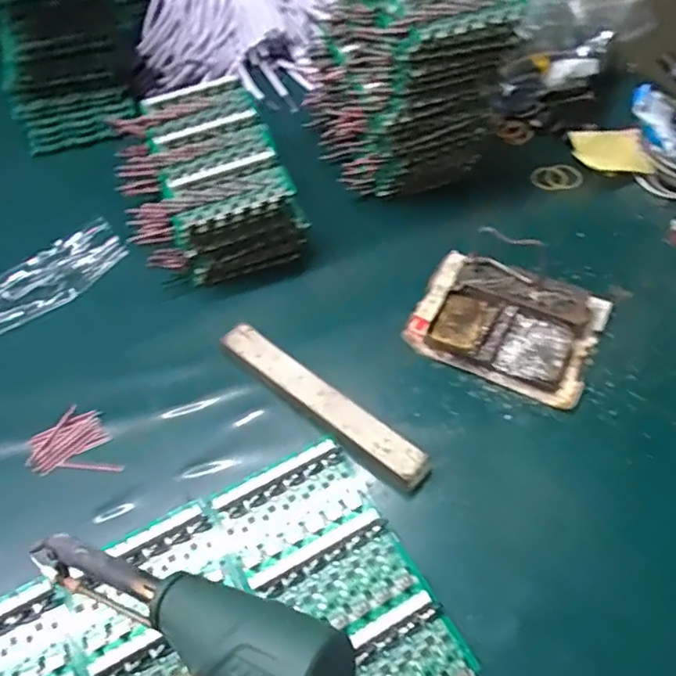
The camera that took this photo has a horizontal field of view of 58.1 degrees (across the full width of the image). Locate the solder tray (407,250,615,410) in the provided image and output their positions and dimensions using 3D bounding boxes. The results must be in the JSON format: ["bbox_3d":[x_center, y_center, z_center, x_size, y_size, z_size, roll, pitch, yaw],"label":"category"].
[{"bbox_3d":[0.142,-0.016,0.515,0.149,0.025,0.112,22,59,17],"label":"solder tray"}]

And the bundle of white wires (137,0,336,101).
[{"bbox_3d":[-0.132,-0.423,0.735,0.214,0.130,0.296,-4,55,0],"label":"bundle of white wires"}]

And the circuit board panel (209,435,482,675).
[{"bbox_3d":[-0.002,0.161,0.406,0.098,0.010,0.185,-27,58,-15],"label":"circuit board panel"}]

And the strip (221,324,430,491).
[{"bbox_3d":[-0.016,0.046,0.480,0.200,0.017,0.029,35,64,24],"label":"strip"}]

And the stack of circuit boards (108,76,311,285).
[{"bbox_3d":[-0.136,-0.157,0.604,0.153,0.089,0.187,-19,56,-10],"label":"stack of circuit boards"}]

